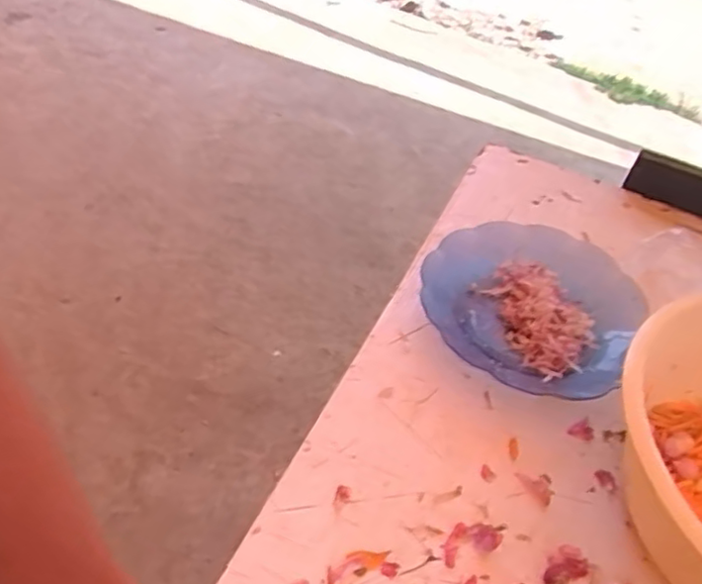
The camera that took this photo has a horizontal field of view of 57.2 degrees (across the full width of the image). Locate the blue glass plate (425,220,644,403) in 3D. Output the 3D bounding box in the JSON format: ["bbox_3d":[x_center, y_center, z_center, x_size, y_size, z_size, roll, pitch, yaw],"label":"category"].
[{"bbox_3d":[0.142,0.012,0.524,0.166,0.038,0.170,5,47,-5],"label":"blue glass plate"}]

